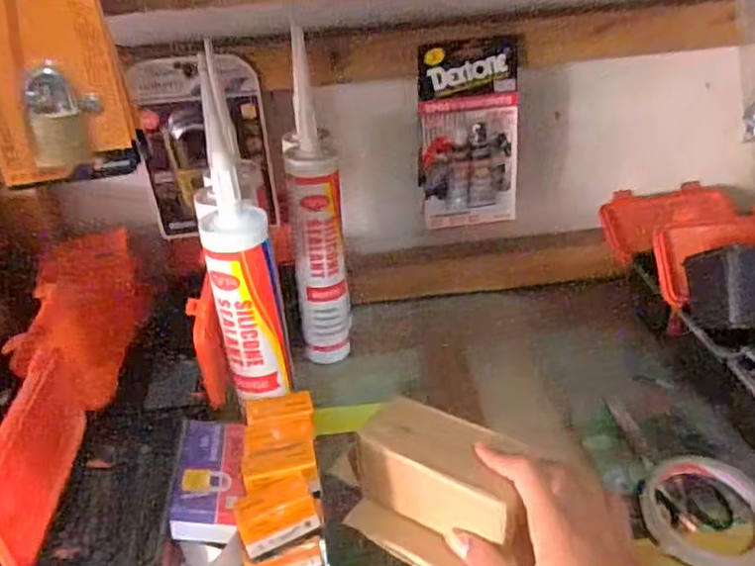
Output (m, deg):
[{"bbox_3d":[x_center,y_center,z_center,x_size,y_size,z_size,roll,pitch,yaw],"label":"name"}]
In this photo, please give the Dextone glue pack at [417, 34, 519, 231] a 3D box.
[{"bbox_3d":[0.091,-0.144,0.647,0.096,0.182,0.019,-3,31,2],"label":"Dextone glue pack"}]

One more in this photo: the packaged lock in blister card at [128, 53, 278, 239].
[{"bbox_3d":[-0.168,-0.132,0.638,0.122,0.176,0.028,-8,31,-6],"label":"packaged lock in blister card"}]

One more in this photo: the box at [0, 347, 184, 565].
[{"bbox_3d":[-0.195,0.126,0.461,0.090,0.133,0.183,-10,31,-10],"label":"box"}]

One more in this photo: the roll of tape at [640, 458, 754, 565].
[{"bbox_3d":[0.238,0.169,0.473,0.089,0.018,0.089,-3,31,2],"label":"roll of tape"}]

